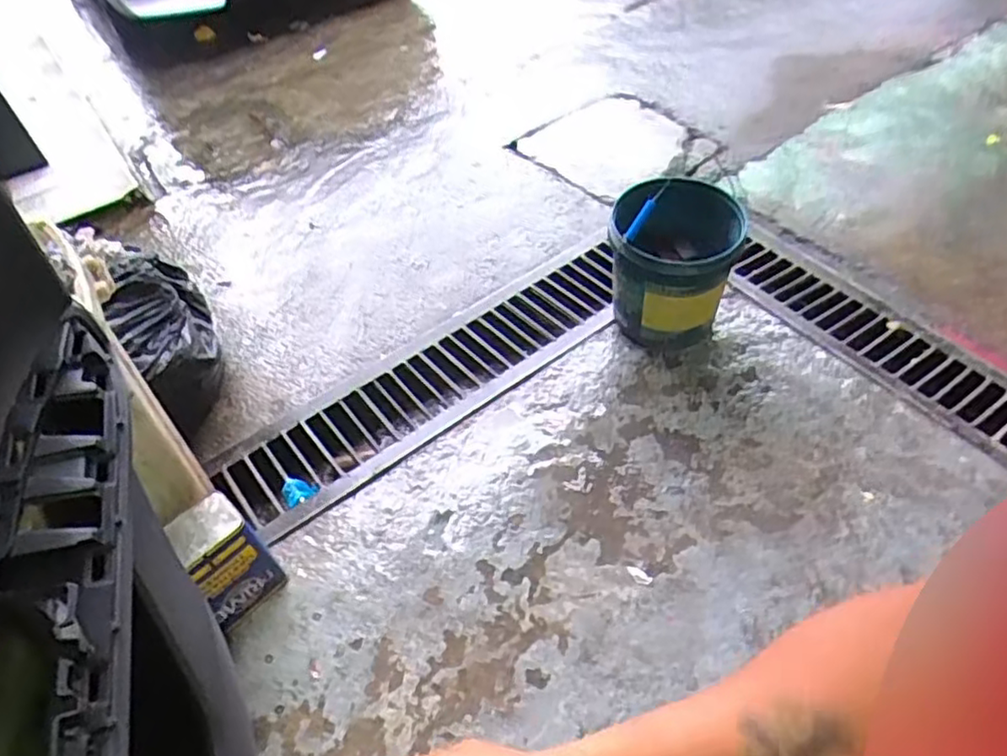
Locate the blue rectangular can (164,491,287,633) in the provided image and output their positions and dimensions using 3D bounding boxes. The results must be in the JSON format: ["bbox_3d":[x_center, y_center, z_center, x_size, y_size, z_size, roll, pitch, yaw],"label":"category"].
[{"bbox_3d":[-0.532,0.352,1.293,0.115,0.245,0.140,31,59,28],"label":"blue rectangular can"}]

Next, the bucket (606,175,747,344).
[{"bbox_3d":[0.418,-0.281,1.672,0.287,0.375,0.301,-3,50,4],"label":"bucket"}]

